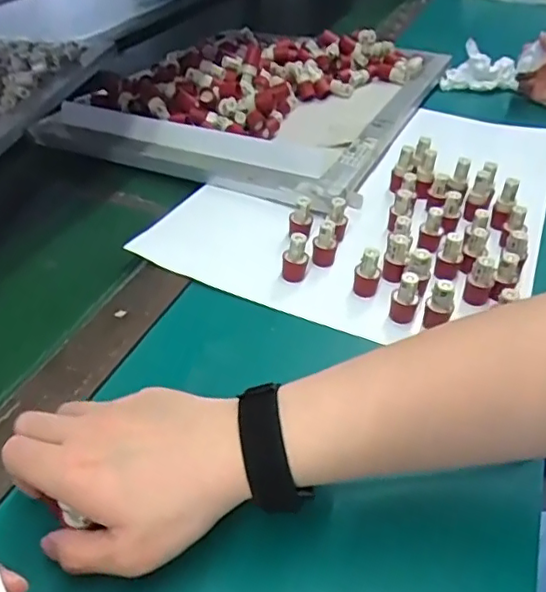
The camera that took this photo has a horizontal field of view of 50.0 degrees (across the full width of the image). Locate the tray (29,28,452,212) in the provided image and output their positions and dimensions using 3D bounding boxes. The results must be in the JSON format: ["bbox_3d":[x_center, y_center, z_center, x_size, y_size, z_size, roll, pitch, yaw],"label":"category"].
[{"bbox_3d":[-0.014,-0.299,0.824,0.412,0.071,0.488,18,42,18],"label":"tray"}]

